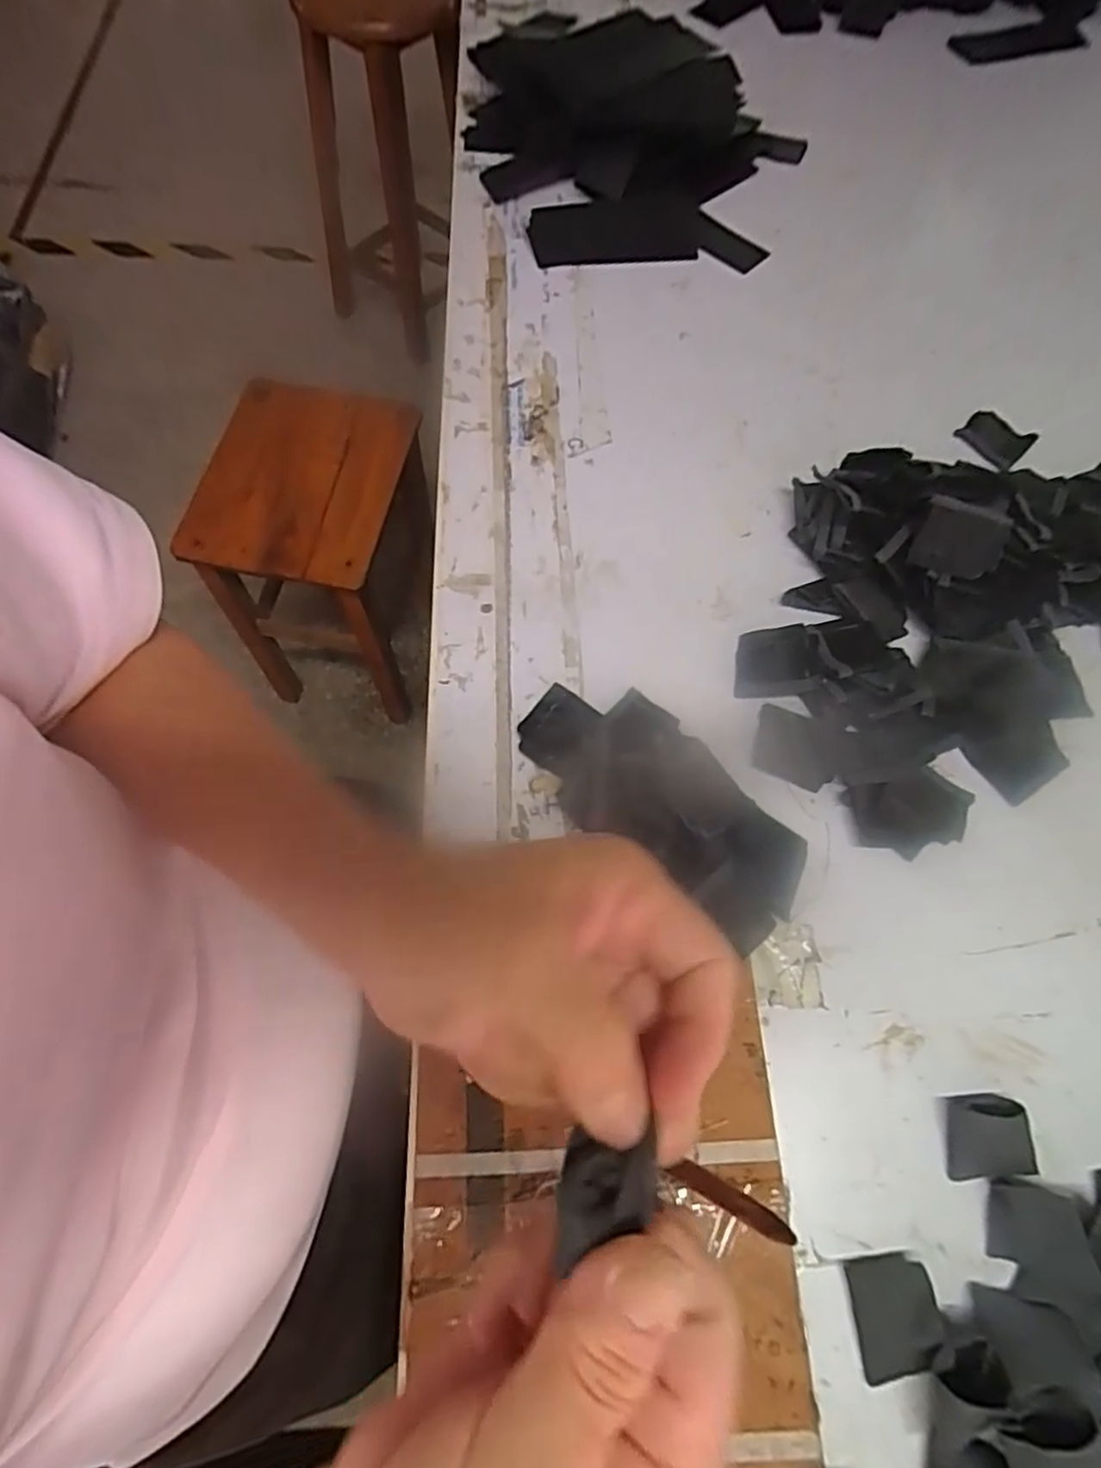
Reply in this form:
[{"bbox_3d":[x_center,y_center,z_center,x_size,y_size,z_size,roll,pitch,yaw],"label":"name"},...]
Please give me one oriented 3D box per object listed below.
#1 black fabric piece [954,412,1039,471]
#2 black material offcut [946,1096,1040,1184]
[{"bbox_3d":[0.364,-0.242,0.547,0.049,0.007,0.052,-34,72,-16],"label":"black fabric piece"},{"bbox_3d":[0.221,0.204,0.339,0.039,0.020,0.035,-3,66,-4],"label":"black material offcut"}]

